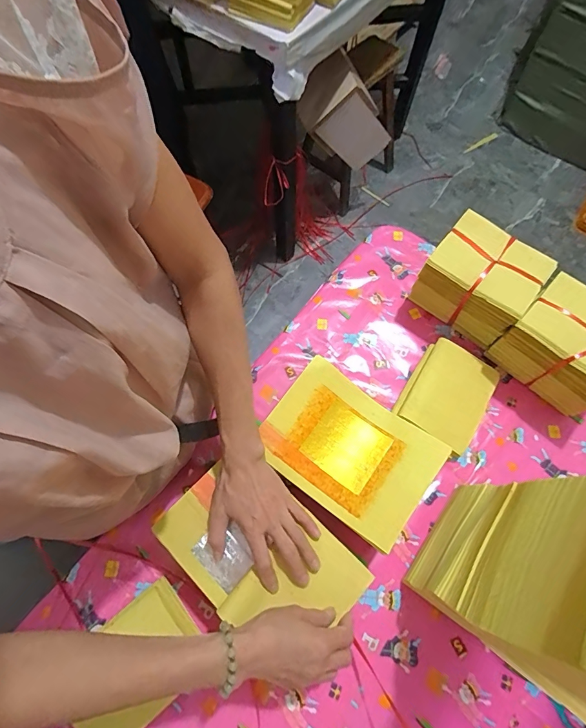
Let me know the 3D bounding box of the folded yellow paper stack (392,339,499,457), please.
[{"bbox_3d":[0.252,0.049,0.649,0.120,0.035,0.156,33,72,12],"label":"folded yellow paper stack"}]

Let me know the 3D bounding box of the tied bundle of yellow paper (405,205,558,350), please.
[{"bbox_3d":[0.301,-0.132,0.653,0.160,0.145,0.113,37,73,13],"label":"tied bundle of yellow paper"}]

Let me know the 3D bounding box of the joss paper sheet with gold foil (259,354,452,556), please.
[{"bbox_3d":[0.075,0.113,0.534,0.220,0.032,0.163,35,73,13],"label":"joss paper sheet with gold foil"}]

